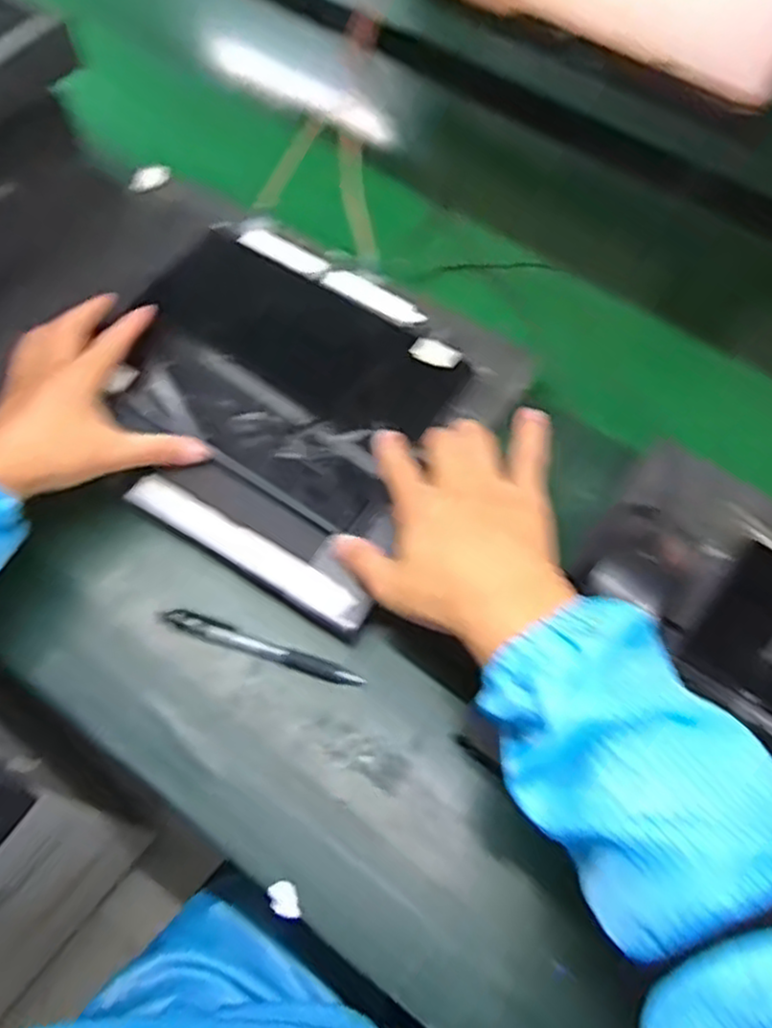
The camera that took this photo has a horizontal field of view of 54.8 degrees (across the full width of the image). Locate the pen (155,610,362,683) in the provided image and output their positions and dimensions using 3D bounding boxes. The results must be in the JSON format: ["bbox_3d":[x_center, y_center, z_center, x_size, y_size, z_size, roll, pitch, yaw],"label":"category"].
[{"bbox_3d":[-0.082,0.089,0.494,0.138,0.009,0.016,16,64,6],"label":"pen"}]

